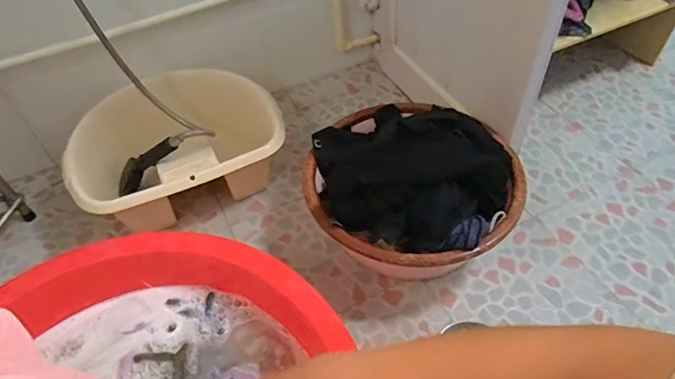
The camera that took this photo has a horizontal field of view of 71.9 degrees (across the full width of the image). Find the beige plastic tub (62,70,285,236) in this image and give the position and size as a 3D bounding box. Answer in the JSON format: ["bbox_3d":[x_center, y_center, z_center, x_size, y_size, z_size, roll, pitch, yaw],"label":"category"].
[{"bbox_3d":[-0.350,-0.081,1.030,0.437,0.188,0.334,-35,55,-24],"label":"beige plastic tub"}]

